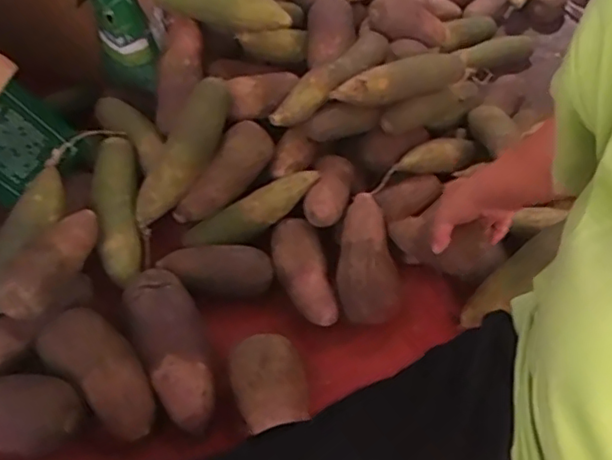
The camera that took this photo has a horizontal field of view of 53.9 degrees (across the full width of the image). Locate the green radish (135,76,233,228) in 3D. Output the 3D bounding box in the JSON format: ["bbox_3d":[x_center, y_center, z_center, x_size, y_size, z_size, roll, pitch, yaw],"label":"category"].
[{"bbox_3d":[-0.162,-0.102,0.794,0.053,0.068,0.217,30,90,17],"label":"green radish"}]

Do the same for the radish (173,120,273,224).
[{"bbox_3d":[-0.115,-0.075,0.825,0.051,0.058,0.166,40,87,23],"label":"radish"}]

